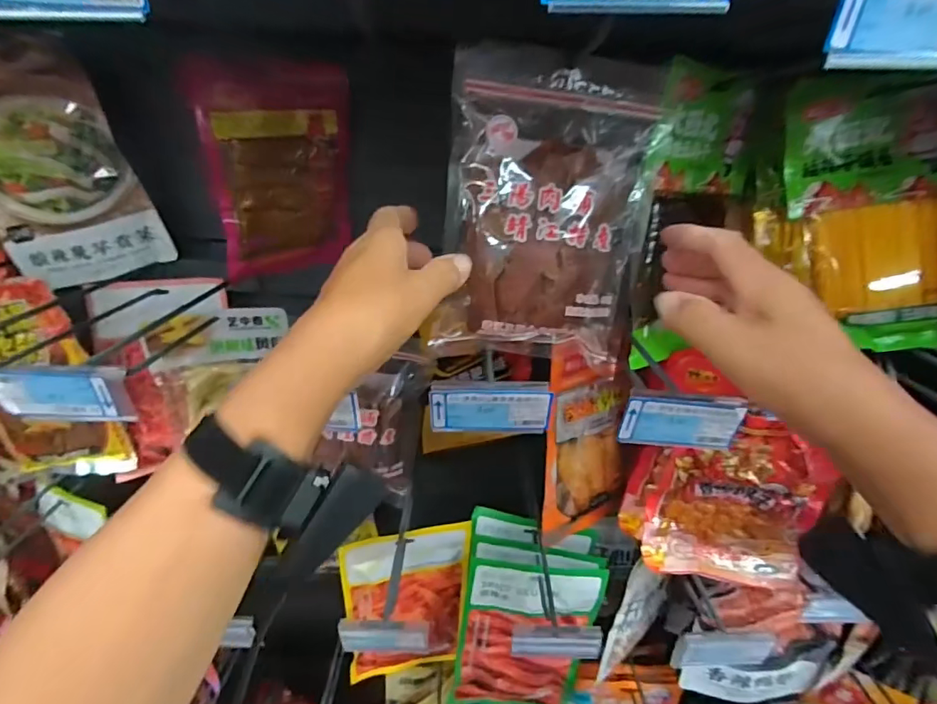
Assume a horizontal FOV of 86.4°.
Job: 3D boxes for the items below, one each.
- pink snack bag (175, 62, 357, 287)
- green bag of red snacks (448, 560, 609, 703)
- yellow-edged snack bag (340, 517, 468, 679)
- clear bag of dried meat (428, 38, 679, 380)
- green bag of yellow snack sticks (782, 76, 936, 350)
[{"bbox_3d":[-0.207,-0.199,0.557,0.150,0.208,0.028,-16,33,-32],"label":"pink snack bag"},{"bbox_3d":[0.068,0.357,0.611,0.166,0.241,0.049,1,27,-3],"label":"green bag of red snacks"},{"bbox_3d":[-0.077,0.332,0.654,0.157,0.231,0.032,-6,28,-15],"label":"yellow-edged snack bag"},{"bbox_3d":[0.066,-0.114,0.408,0.167,0.238,0.039,4,9,-10],"label":"clear bag of dried meat"},{"bbox_3d":[0.388,-0.124,0.465,0.153,0.244,0.032,-5,6,7],"label":"green bag of yellow snack sticks"}]

